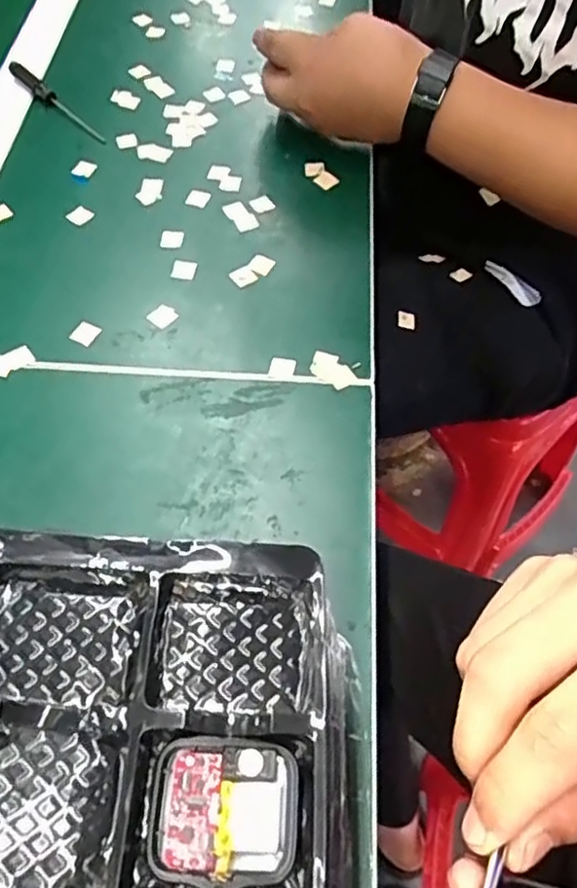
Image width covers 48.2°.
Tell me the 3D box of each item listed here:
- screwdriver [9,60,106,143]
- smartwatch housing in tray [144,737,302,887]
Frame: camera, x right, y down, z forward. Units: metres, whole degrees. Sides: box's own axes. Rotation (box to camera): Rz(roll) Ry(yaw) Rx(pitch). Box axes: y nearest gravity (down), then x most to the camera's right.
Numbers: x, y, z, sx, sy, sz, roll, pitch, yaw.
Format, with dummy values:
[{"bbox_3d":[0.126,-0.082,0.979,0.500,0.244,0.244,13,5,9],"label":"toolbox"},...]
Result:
[{"bbox_3d":[-0.202,-0.297,0.556,0.013,0.014,0.128,-40,67,-21],"label":"screwdriver"},{"bbox_3d":[-0.019,0.109,0.191,0.043,0.009,0.037,2,59,2],"label":"smartwatch housing in tray"}]

